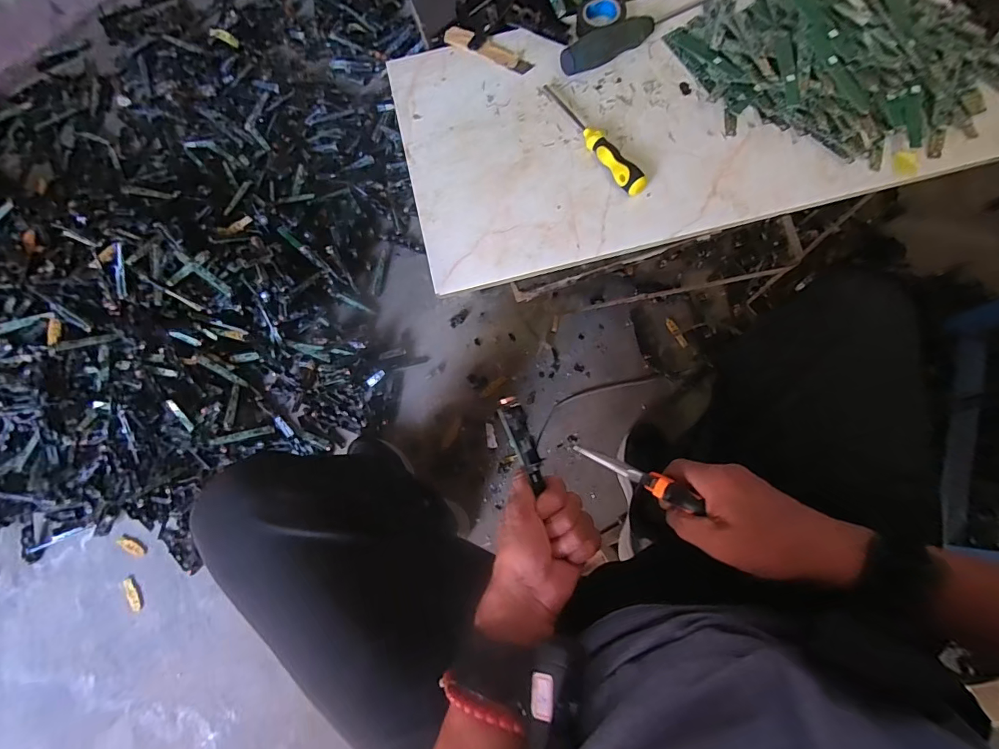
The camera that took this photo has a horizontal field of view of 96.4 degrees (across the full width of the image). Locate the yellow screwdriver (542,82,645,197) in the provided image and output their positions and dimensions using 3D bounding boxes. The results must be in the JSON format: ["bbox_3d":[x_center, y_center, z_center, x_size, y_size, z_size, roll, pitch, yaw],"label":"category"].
[{"bbox_3d":[0.096,-0.243,0.448,0.025,0.022,0.158,-32,74,-6],"label":"yellow screwdriver"}]

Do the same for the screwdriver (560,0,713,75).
[{"bbox_3d":[0.162,-0.373,0.477,0.213,0.032,0.025,-28,74,-4],"label":"screwdriver"}]

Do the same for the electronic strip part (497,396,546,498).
[{"bbox_3d":[0.020,0.057,0.377,0.020,0.010,0.079,-21,87,-4],"label":"electronic strip part"}]

